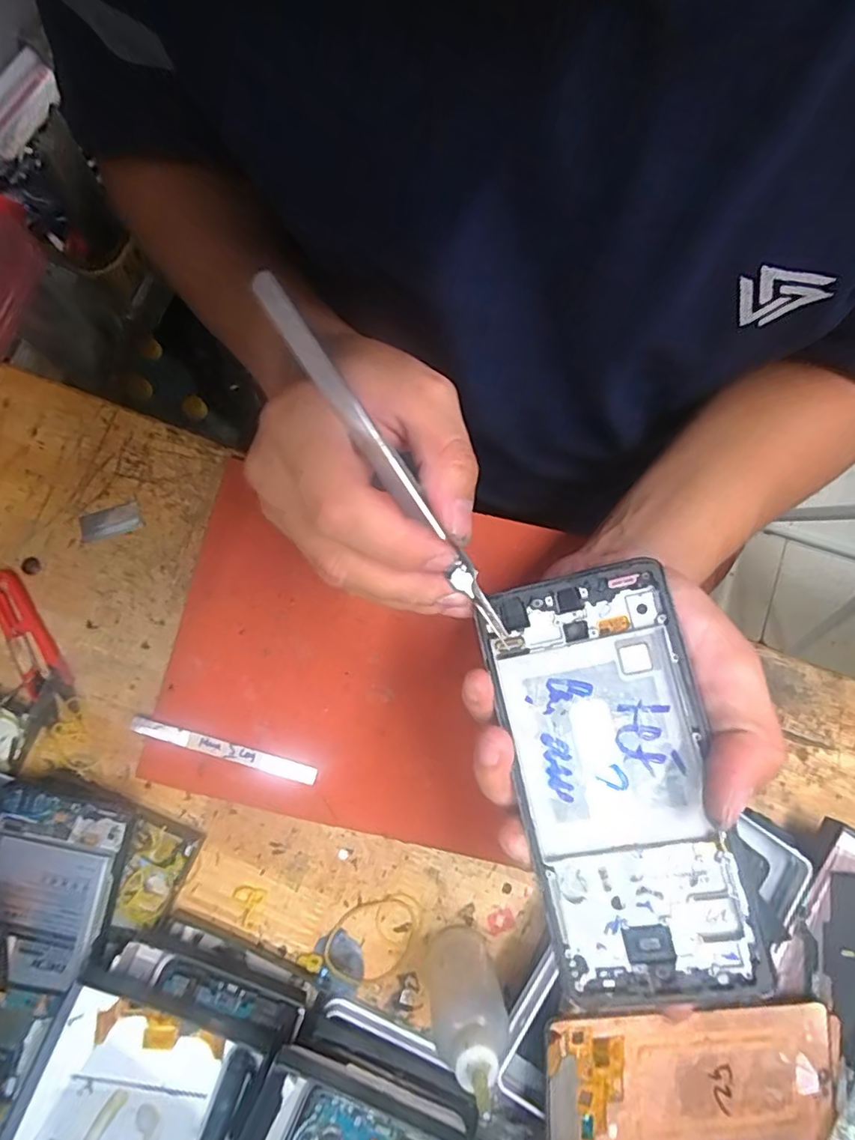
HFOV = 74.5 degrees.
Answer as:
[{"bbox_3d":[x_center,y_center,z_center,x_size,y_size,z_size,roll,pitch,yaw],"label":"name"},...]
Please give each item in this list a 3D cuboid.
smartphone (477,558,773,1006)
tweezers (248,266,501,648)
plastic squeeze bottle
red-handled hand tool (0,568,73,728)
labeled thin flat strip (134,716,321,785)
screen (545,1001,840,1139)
[{"bbox_3d":[0.069,0.079,0.214,0.069,0.005,0.157,-15,83,14],"label":"smartphone"},{"bbox_3d":[-0.013,-0.036,0.205,0.007,0.017,0.153,-36,99,-10],"label":"tweezers"},{"bbox_3d":[0.018,0.210,0.277,0.032,0.096,0.031,38,81,5],"label":"plastic squeeze bottle"},{"bbox_3d":[-0.244,0.044,0.343,0.025,0.011,0.097,-25,81,-6],"label":"red-handled hand tool"},{"bbox_3d":[-0.121,0.106,0.332,0.112,0.004,0.010,16,80,1],"label":"labeled thin flat strip"},{"bbox_3d":[0.136,0.261,0.282,0.156,0.004,0.067,2,80,-7],"label":"screen"}]

